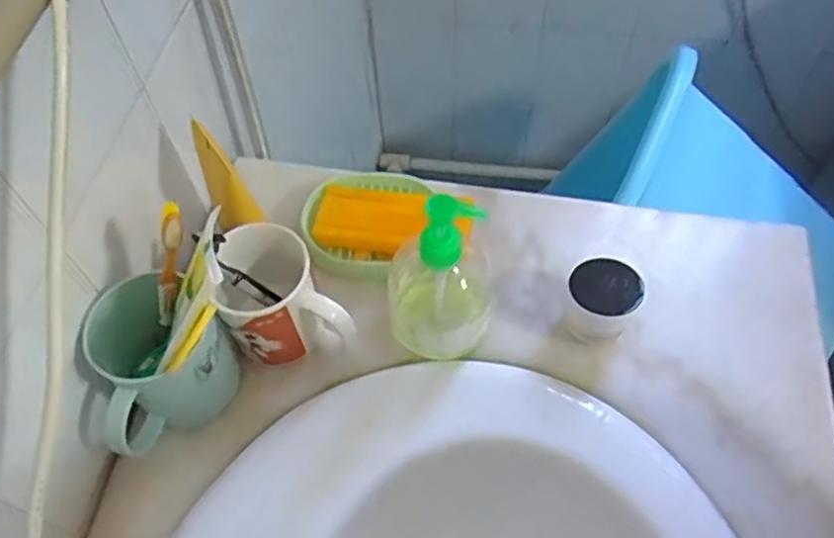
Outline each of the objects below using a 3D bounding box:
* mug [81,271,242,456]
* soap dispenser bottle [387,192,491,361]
[{"bbox_3d":[-0.199,0.080,0.511,0.091,0.101,0.114,22,61,15],"label":"mug"},{"bbox_3d":[0.019,-0.010,0.521,0.084,0.151,0.099,3,58,4],"label":"soap dispenser bottle"}]

